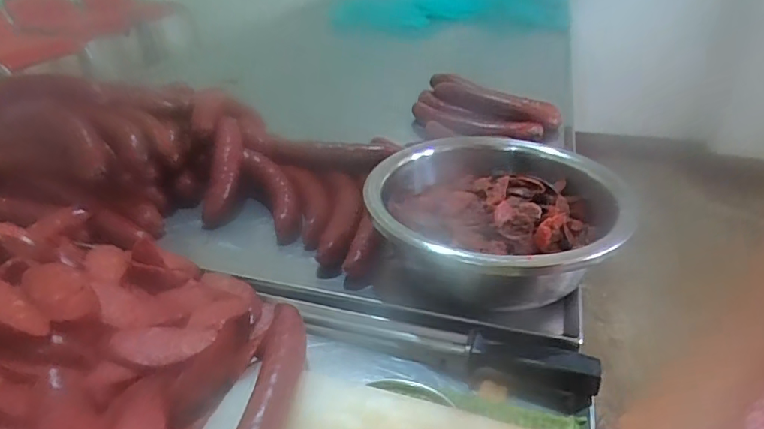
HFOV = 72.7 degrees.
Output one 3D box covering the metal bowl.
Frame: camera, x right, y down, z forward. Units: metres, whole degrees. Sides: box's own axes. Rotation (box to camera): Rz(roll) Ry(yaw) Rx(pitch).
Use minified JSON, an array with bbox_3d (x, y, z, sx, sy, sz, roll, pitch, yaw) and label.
[{"bbox_3d":[0.129,0.003,0.619,0.277,0.108,0.304,0,32,0],"label":"metal bowl"}]

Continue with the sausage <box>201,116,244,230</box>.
[{"bbox_3d":[-0.218,-0.059,0.718,0.041,0.153,0.029,6,-9,9],"label":"sausage"}]

